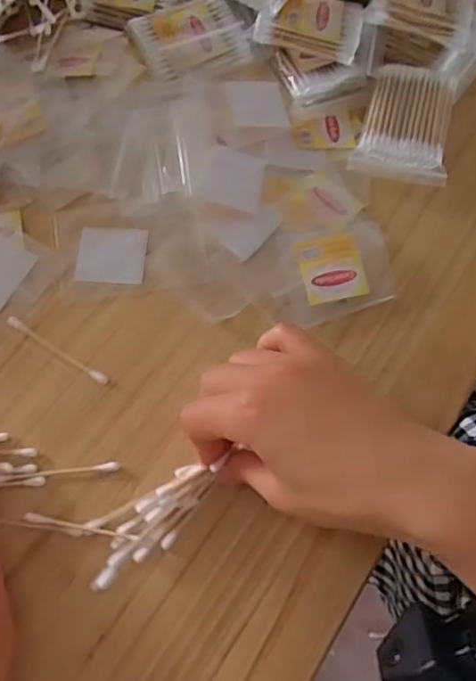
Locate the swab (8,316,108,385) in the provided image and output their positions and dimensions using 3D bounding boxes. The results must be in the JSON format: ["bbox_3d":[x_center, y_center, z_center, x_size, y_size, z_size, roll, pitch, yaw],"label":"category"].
[{"bbox_3d":[-0.104,0.005,0.335,0.069,0.004,0.006,31,69,10],"label":"swab"}]

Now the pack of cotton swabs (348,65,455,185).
[{"bbox_3d":[0.117,-0.150,0.402,0.059,0.017,0.084,15,67,4],"label":"pack of cotton swabs"}]

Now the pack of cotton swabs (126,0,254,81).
[{"bbox_3d":[-0.032,-0.211,0.409,0.074,0.015,0.053,-28,71,-13],"label":"pack of cotton swabs"}]

